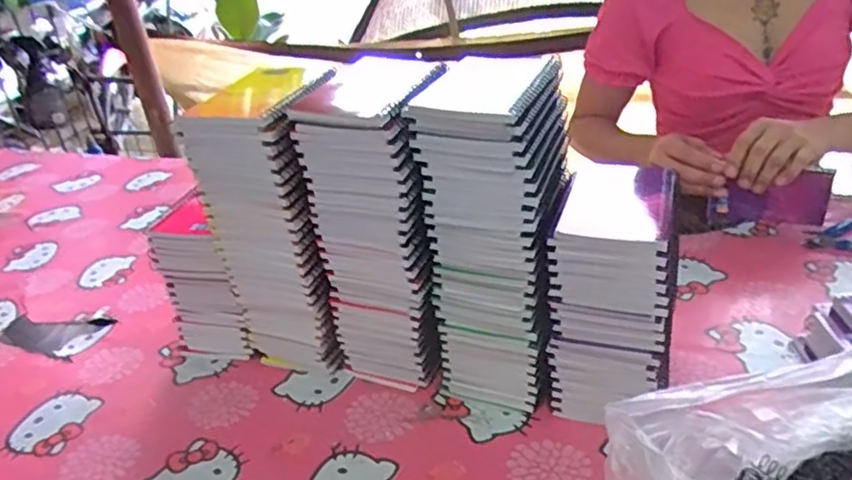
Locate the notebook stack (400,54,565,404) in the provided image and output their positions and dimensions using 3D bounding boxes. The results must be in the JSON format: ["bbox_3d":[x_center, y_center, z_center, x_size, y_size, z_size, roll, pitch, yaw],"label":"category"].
[{"bbox_3d":[0.063,-0.004,0.573,0.105,0.299,0.126,2,31,15],"label":"notebook stack"}]

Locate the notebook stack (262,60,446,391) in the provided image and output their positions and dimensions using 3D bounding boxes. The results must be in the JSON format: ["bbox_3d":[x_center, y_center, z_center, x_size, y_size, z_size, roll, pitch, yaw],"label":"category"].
[{"bbox_3d":[-0.037,-0.008,0.606,0.118,0.292,0.140,2,31,14],"label":"notebook stack"}]

